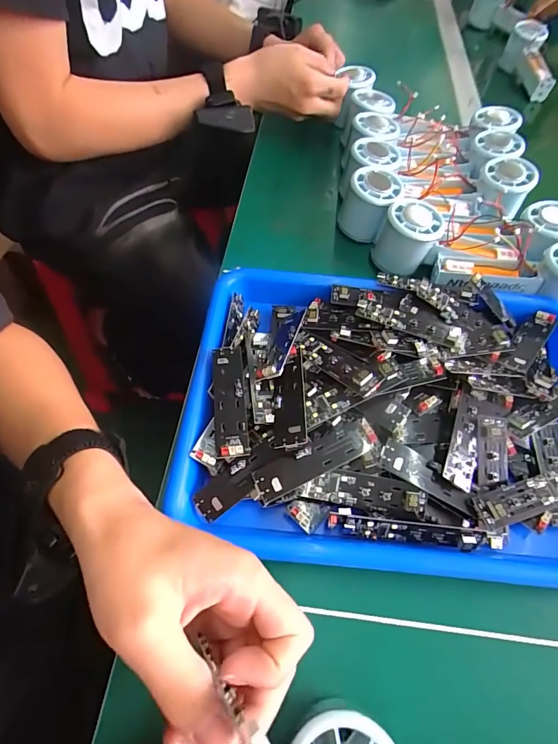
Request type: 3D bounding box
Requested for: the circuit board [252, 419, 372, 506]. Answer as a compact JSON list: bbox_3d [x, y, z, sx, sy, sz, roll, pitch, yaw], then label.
[{"bbox_3d":[0.024,0.062,0.281,0.085,0.009,0.025,-21,63,-16],"label":"circuit board"}]

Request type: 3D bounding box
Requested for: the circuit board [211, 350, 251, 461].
[{"bbox_3d":[-0.038,0.021,0.309,0.024,0.011,0.092,-4,59,-7],"label":"circuit board"}]

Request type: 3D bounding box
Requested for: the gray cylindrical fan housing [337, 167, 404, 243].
[{"bbox_3d":[0.099,-0.182,0.439,0.056,0.062,0.053,2,59,-3],"label":"gray cylindrical fan housing"}]

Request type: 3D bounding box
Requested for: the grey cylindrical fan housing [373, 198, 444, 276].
[{"bbox_3d":[0.131,-0.136,0.412,0.055,0.063,0.056,2,59,-3],"label":"grey cylindrical fan housing"}]

